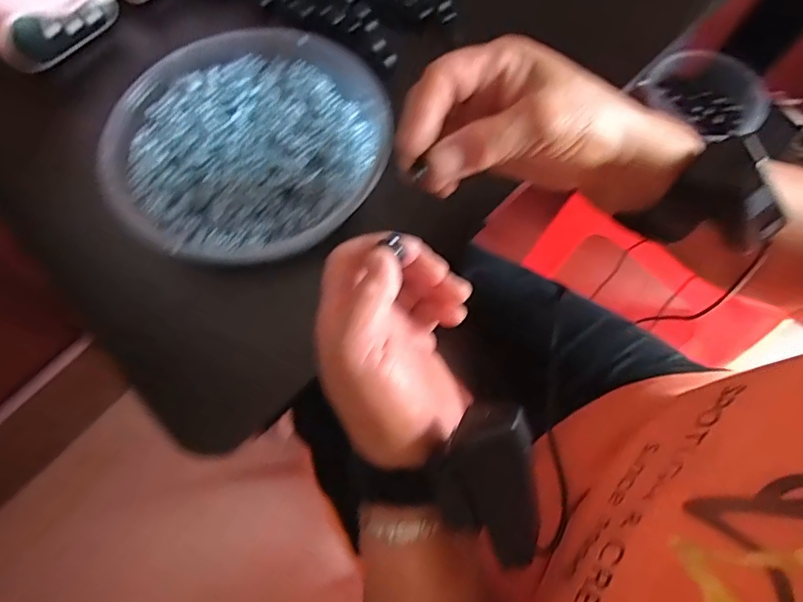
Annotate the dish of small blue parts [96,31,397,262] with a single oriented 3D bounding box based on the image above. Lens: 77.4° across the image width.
[{"bbox_3d":[-0.101,-0.107,0.344,0.174,0.031,0.178,0,68,1],"label":"dish of small blue parts"}]

